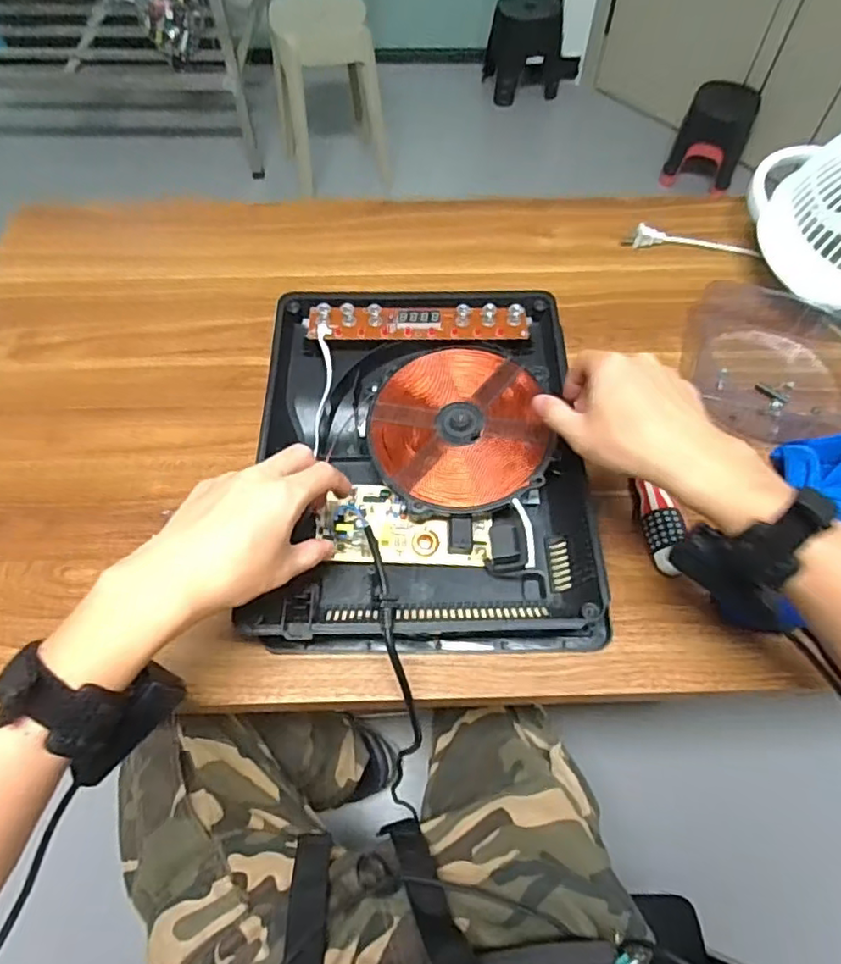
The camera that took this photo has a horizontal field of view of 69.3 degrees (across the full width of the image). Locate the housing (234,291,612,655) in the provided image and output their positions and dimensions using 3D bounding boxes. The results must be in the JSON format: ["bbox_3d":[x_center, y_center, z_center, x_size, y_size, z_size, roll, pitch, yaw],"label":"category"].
[{"bbox_3d":[0.003,-0.026,0.535,0.269,0.071,0.329,-1,59,-1],"label":"housing"}]

